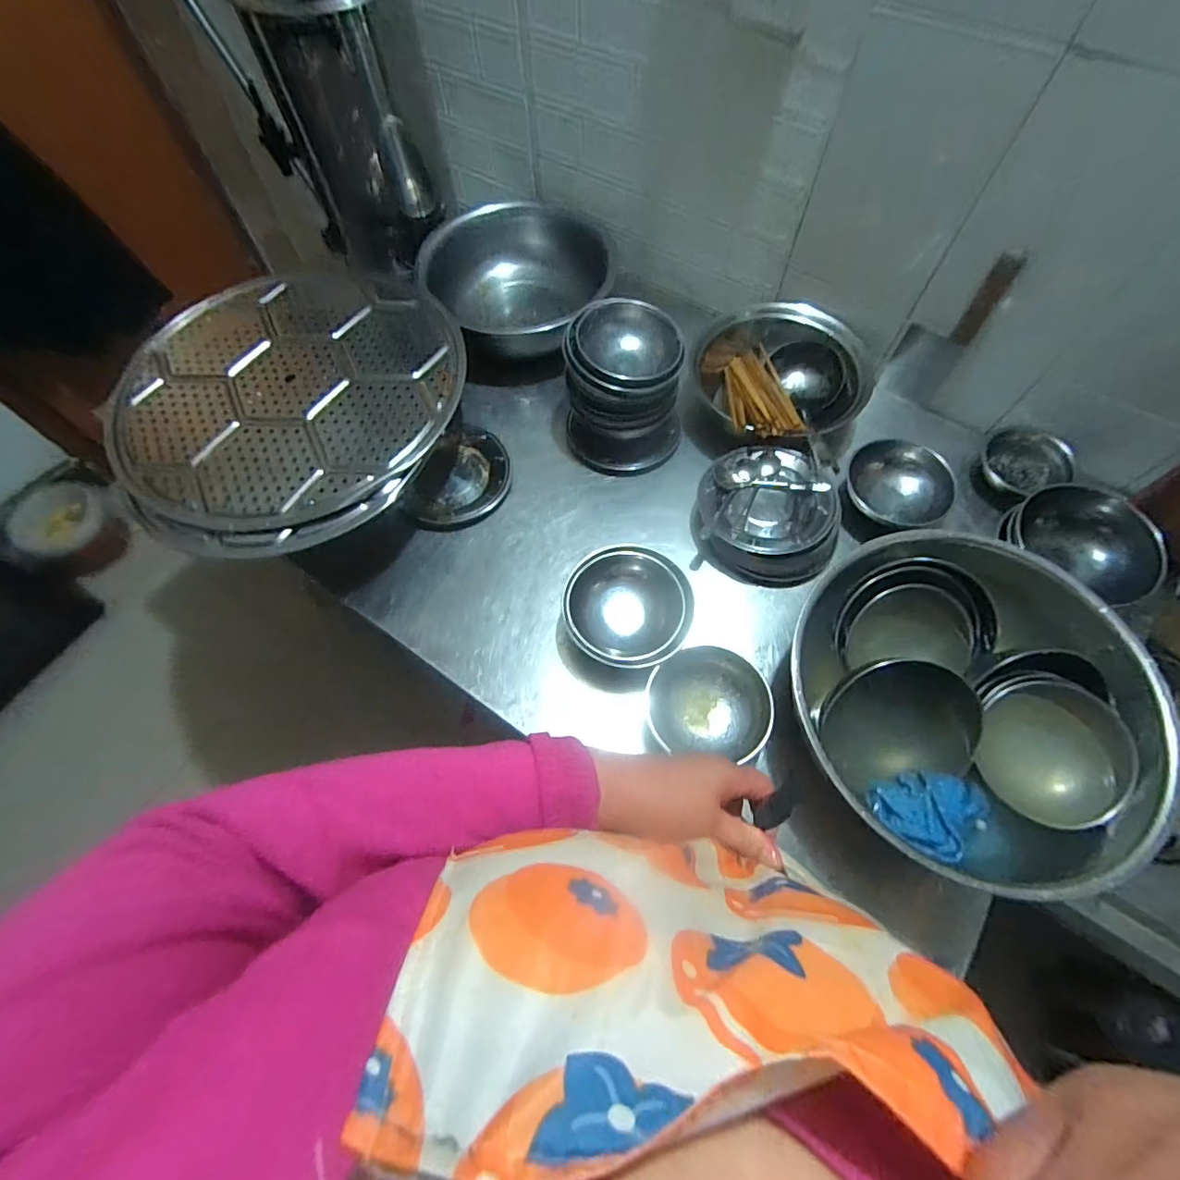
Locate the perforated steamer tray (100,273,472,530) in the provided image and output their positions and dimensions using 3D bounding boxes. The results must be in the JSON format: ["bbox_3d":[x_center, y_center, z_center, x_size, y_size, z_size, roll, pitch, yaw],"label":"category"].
[{"bbox_3d":[-0.435,-0.298,0.771,0.483,0.032,0.462,21,68,10],"label":"perforated steamer tray"}]

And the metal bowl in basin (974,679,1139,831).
[{"bbox_3d":[0.507,0.185,0.602,0.135,0.089,0.151,-2,66,0],"label":"metal bowl in basin"}]

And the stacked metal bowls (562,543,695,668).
[{"bbox_3d":[0.048,0.027,0.702,0.161,0.085,0.148,0,66,1],"label":"stacked metal bowls"}]

